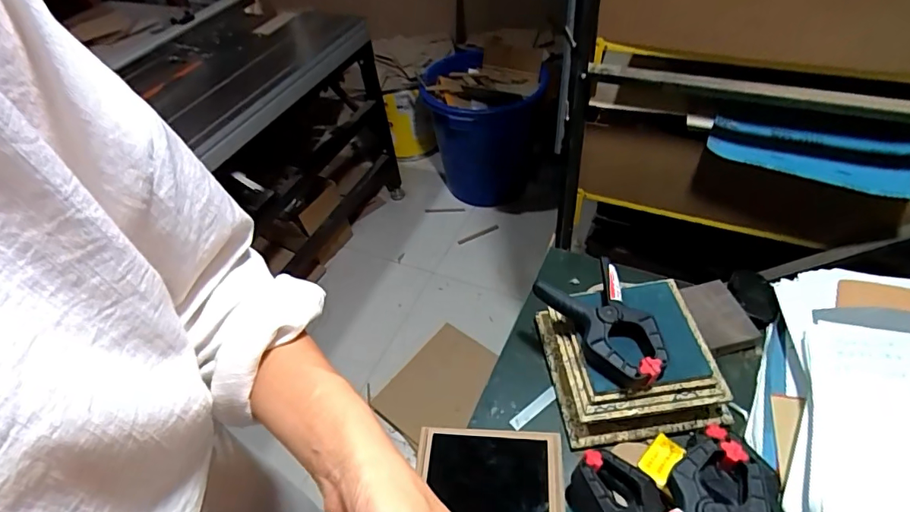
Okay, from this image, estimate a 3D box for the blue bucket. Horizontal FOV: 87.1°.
[{"bbox_3d":[0.127,-0.477,1.850,0.418,0.438,0.479,9,49,16],"label":"blue bucket"}]

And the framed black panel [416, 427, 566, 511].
[{"bbox_3d":[0.039,0.268,0.516,0.157,0.047,0.160,-1,47,7],"label":"framed black panel"}]

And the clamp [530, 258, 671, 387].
[{"bbox_3d":[0.178,0.078,0.557,0.102,0.040,0.158,-22,48,-13],"label":"clamp"}]

